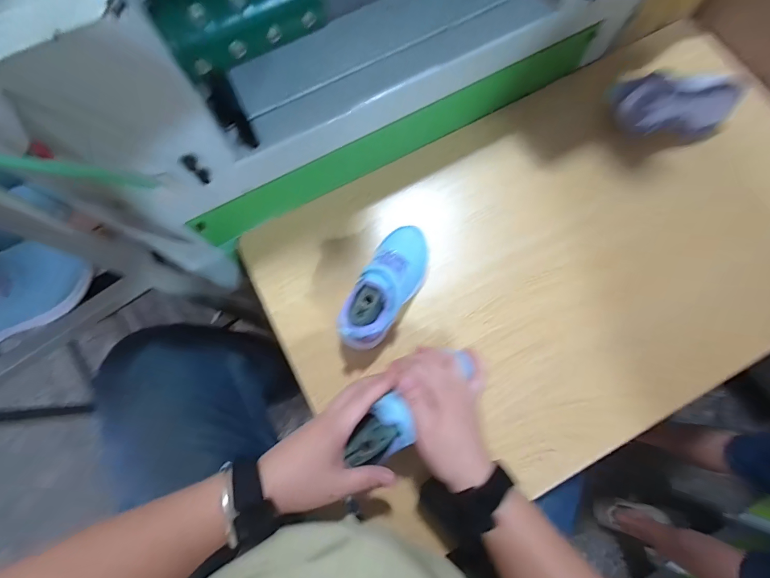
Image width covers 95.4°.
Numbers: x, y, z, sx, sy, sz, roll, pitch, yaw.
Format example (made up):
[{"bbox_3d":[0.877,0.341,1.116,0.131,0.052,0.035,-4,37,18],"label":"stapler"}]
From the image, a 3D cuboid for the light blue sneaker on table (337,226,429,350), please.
[{"bbox_3d":[0.004,-0.005,0.431,0.063,0.083,0.164,26,77,7],"label":"light blue sneaker on table"}]

